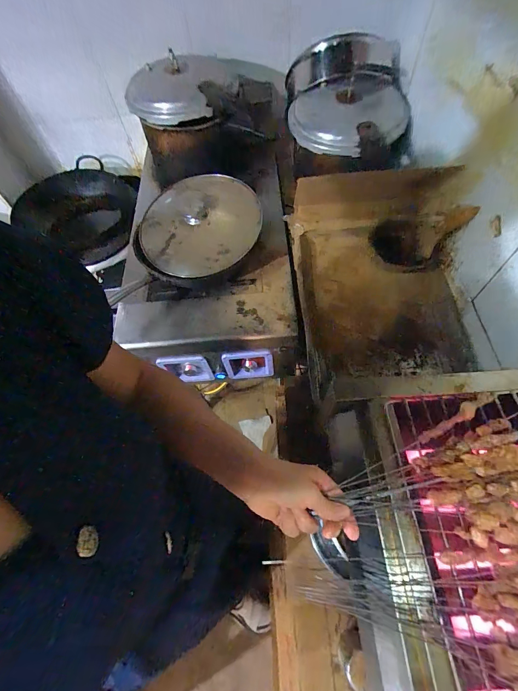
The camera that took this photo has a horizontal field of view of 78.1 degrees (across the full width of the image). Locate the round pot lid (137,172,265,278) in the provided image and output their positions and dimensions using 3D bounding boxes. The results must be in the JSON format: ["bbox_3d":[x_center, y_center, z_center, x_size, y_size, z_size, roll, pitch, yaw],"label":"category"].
[{"bbox_3d":[-0.135,-0.290,0.745,0.292,0.079,0.261,-23,62,-8],"label":"round pot lid"}]

